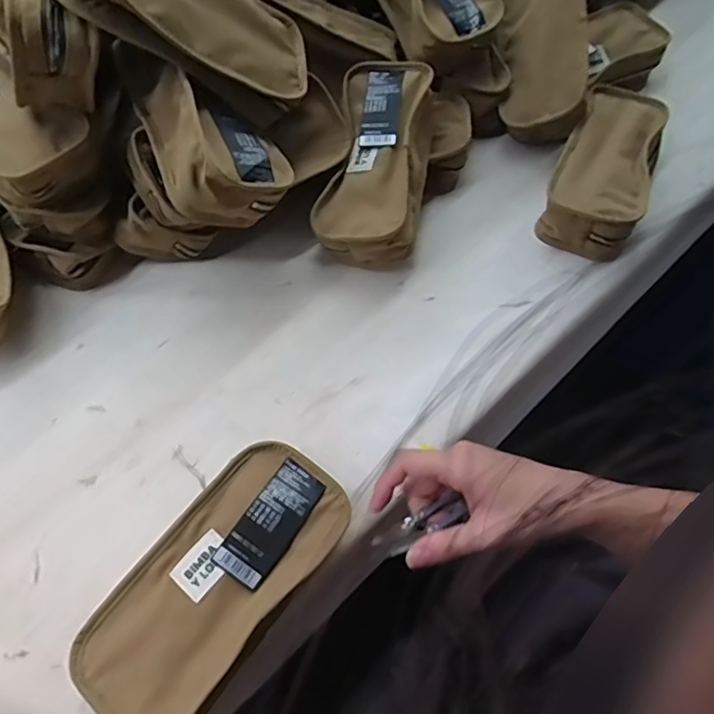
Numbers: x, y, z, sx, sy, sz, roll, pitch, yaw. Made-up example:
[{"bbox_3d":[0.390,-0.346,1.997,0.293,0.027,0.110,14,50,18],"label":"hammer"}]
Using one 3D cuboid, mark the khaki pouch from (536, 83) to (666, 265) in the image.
[{"bbox_3d":[0.247,-0.187,0.572,0.085,0.063,0.182,24,65,10],"label":"khaki pouch"}]

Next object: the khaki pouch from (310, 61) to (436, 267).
[{"bbox_3d":[0.021,-0.185,0.539,0.090,0.053,0.192,10,75,4],"label":"khaki pouch"}]

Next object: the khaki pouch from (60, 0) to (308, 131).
[{"bbox_3d":[-0.125,-0.259,0.435,0.197,0.055,0.090,14,52,-45],"label":"khaki pouch"}]

